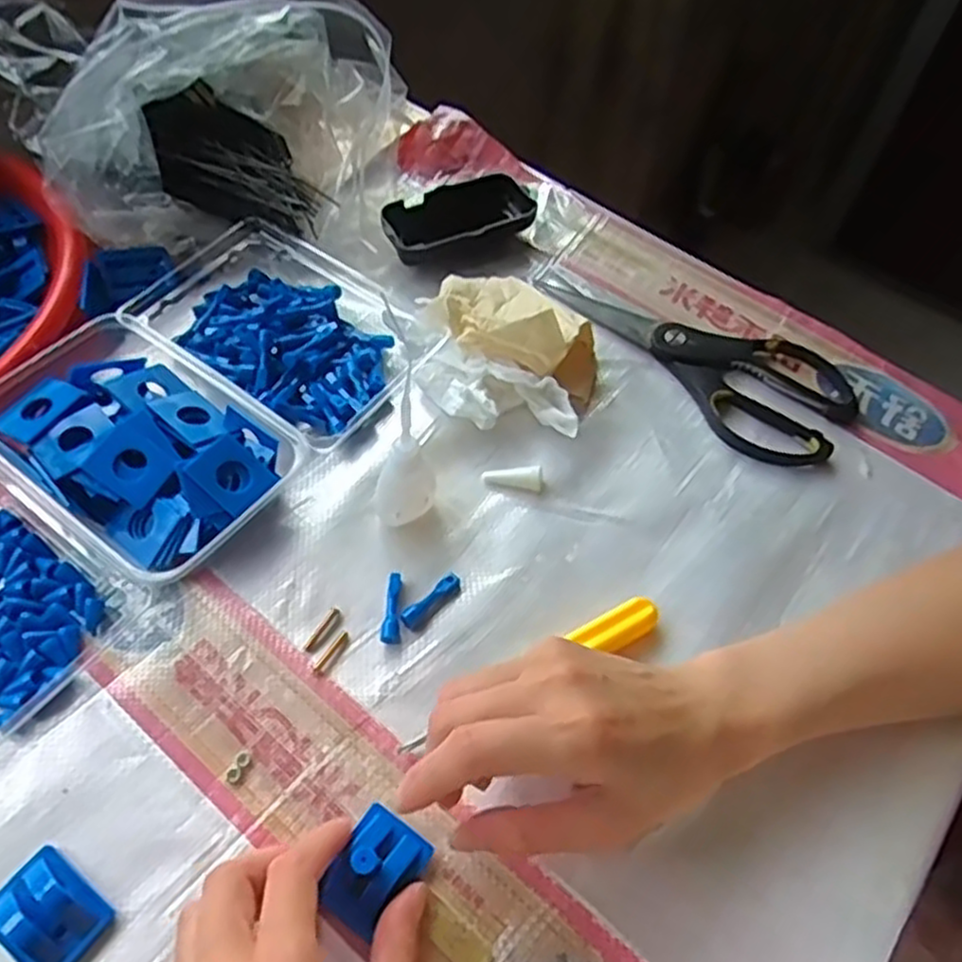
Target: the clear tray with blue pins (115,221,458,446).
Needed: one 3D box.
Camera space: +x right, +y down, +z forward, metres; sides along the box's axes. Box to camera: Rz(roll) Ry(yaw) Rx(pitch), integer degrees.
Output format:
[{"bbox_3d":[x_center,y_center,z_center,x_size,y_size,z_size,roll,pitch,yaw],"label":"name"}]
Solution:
[{"bbox_3d":[-0.133,-0.098,0.479,0.186,0.036,0.120,32,60,17],"label":"clear tray with blue pins"}]

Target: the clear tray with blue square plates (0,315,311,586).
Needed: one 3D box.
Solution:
[{"bbox_3d":[-0.188,-0.017,0.420,0.162,0.036,0.108,33,60,17],"label":"clear tray with blue square plates"}]

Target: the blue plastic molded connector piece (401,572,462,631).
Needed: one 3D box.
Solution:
[{"bbox_3d":[-0.025,0.062,0.396,0.011,0.007,0.037,37,61,19],"label":"blue plastic molded connector piece"}]

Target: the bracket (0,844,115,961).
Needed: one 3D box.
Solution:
[{"bbox_3d":[-0.178,0.176,0.309,0.045,0.015,0.034,35,61,18],"label":"bracket"}]

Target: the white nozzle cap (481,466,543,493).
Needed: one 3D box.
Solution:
[{"bbox_3d":[0.018,-0.003,0.441,0.035,0.011,0.013,7,56,1],"label":"white nozzle cap"}]

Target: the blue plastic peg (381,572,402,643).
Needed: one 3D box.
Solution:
[{"bbox_3d":[-0.046,0.065,0.397,0.010,0.006,0.039,3,56,-2],"label":"blue plastic peg"}]

